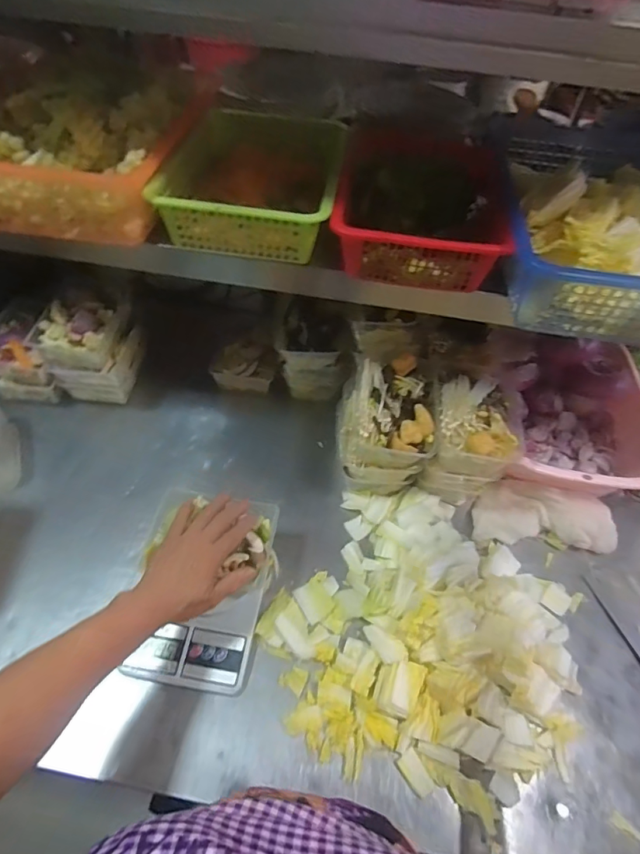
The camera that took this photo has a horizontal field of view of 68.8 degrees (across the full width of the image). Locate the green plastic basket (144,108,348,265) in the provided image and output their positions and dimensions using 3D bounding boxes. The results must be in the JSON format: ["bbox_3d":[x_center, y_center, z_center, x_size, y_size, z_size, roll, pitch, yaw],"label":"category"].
[{"bbox_3d":[-0.087,-0.301,0.584,0.204,0.070,0.237,2,52,-3],"label":"green plastic basket"}]

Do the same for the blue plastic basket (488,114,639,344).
[{"bbox_3d":[0.334,-0.219,0.537,0.267,0.093,0.304,8,52,2],"label":"blue plastic basket"}]

